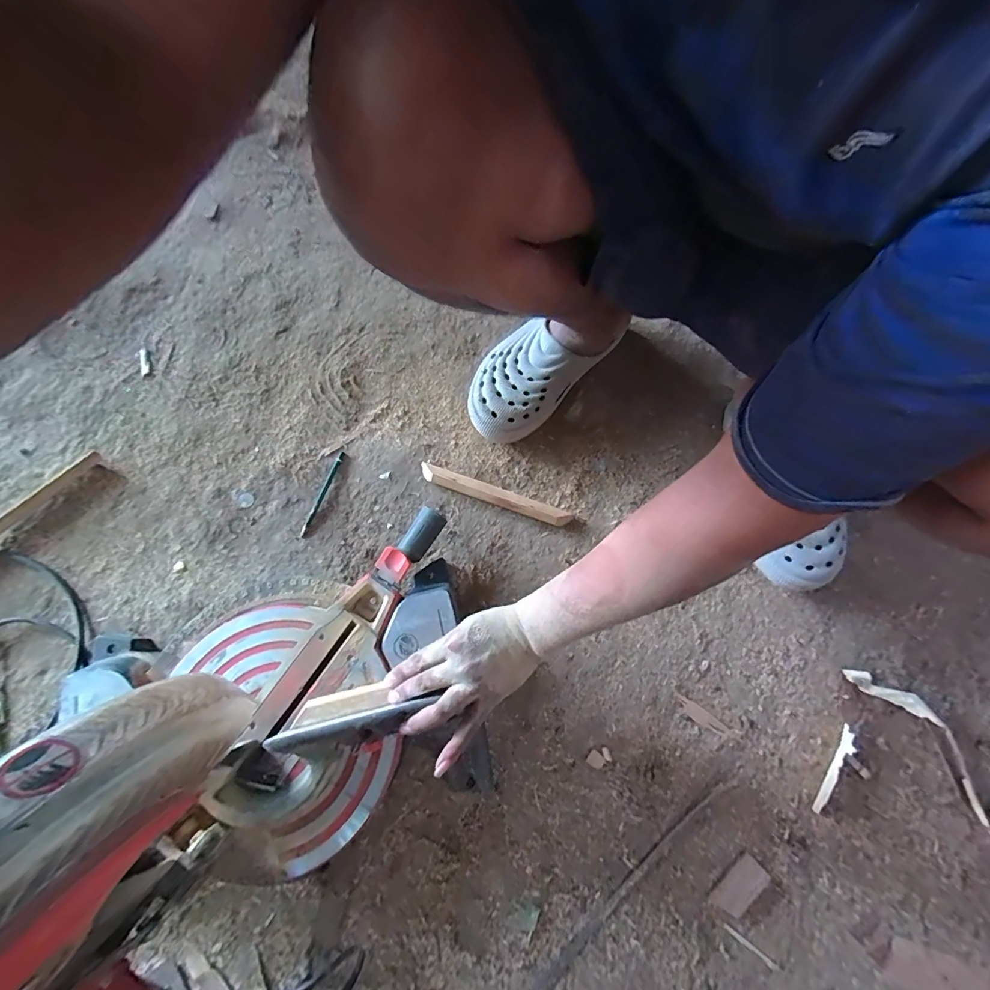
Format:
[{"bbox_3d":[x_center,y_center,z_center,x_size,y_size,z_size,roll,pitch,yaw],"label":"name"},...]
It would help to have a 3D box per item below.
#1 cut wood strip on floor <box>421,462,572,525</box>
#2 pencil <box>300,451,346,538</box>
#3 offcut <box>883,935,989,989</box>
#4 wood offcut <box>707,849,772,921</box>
[{"bbox_3d":[-0.001,0.000,0.617,0.215,0.020,0.024,19,73,4],"label":"cut wood strip on floor"},{"bbox_3d":[-0.244,-0.003,0.622,0.010,0.012,0.128,22,73,5],"label":"pencil"},{"bbox_3d":[0.485,0.528,0.485,0.107,0.004,0.046,21,73,5],"label":"offcut"},{"bbox_3d":[0.291,0.466,0.525,0.071,0.004,0.039,-35,77,-12],"label":"wood offcut"}]

